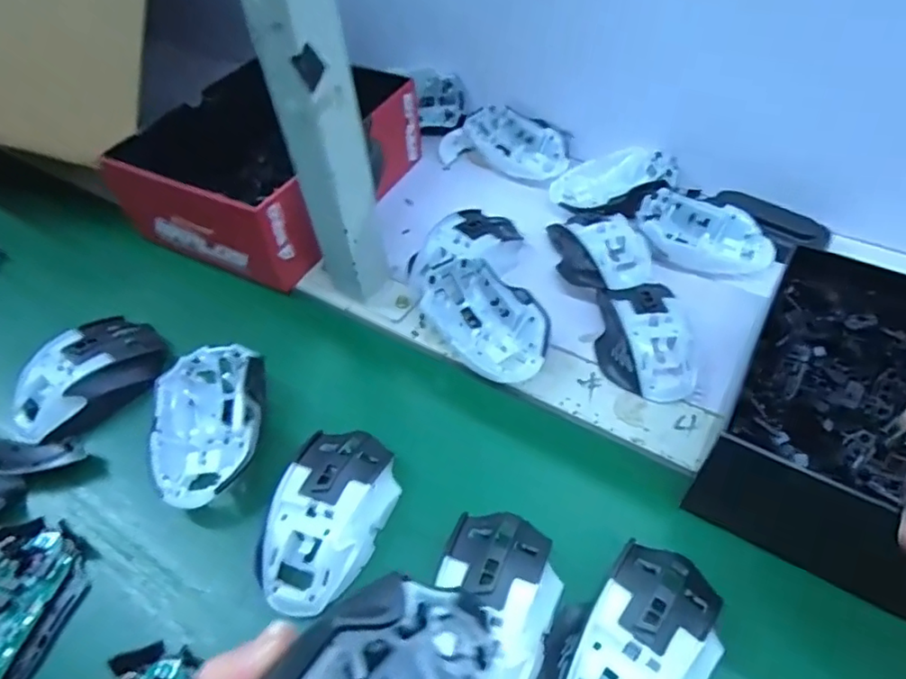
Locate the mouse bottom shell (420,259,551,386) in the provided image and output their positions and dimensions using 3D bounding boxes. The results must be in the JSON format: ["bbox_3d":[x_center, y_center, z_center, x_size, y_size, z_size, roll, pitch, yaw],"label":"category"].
[{"bbox_3d":[0.025,-0.017,0.446,0.067,0.031,0.105,-37,58,-24],"label":"mouse bottom shell"}]

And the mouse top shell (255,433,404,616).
[{"bbox_3d":[-0.075,0.105,0.356,0.063,0.028,0.115,8,52,11],"label":"mouse top shell"}]

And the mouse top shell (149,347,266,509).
[{"bbox_3d":[-0.166,0.060,0.405,0.077,0.040,0.112,-13,51,-6],"label":"mouse top shell"}]

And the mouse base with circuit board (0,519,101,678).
[{"bbox_3d":[-0.267,0.168,0.344,0.074,0.018,0.114,18,54,17],"label":"mouse base with circuit board"}]

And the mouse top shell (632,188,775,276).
[{"bbox_3d":[0.215,-0.093,0.500,0.111,0.032,0.066,7,52,10],"label":"mouse top shell"}]

